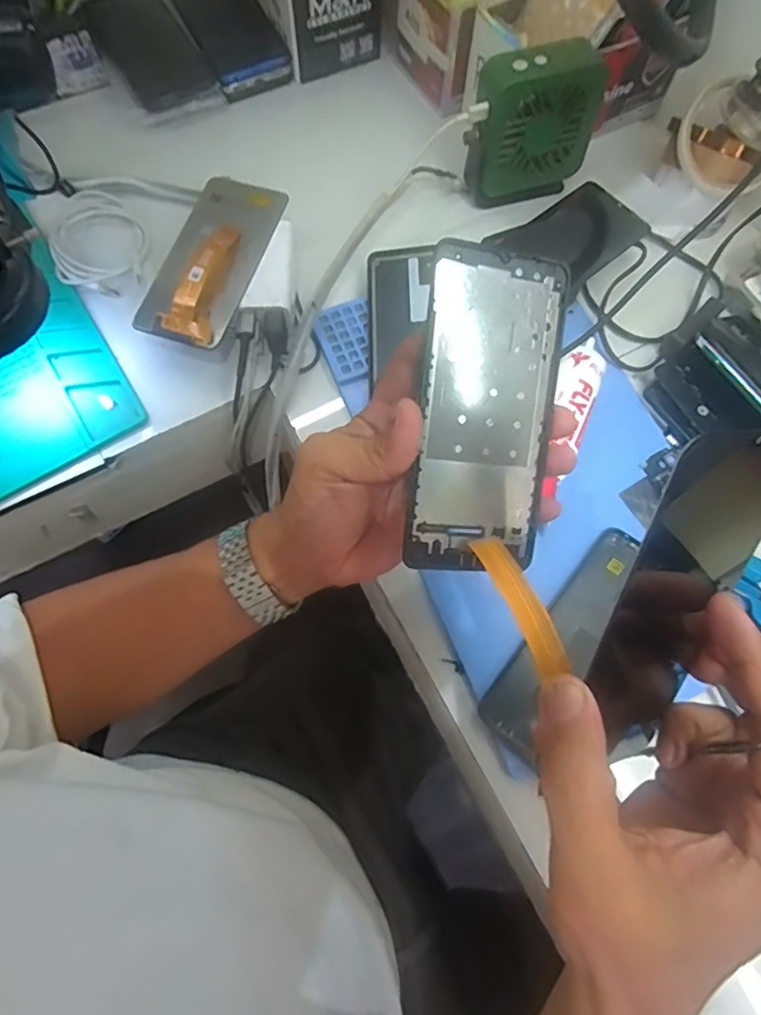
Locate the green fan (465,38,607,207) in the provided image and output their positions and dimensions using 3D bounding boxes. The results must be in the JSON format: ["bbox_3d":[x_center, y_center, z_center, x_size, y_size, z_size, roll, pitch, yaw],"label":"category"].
[{"bbox_3d":[0.127,-0.322,0.481,0.110,0.105,0.043,-12,71,-5],"label":"green fan"}]

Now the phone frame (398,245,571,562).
[{"bbox_3d":[0.055,-0.047,0.290,0.073,0.004,0.159,3,98,-17],"label":"phone frame"}]

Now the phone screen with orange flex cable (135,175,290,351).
[{"bbox_3d":[-0.133,-0.199,0.441,0.072,0.024,0.154,17,71,5],"label":"phone screen with orange flex cable"}]

